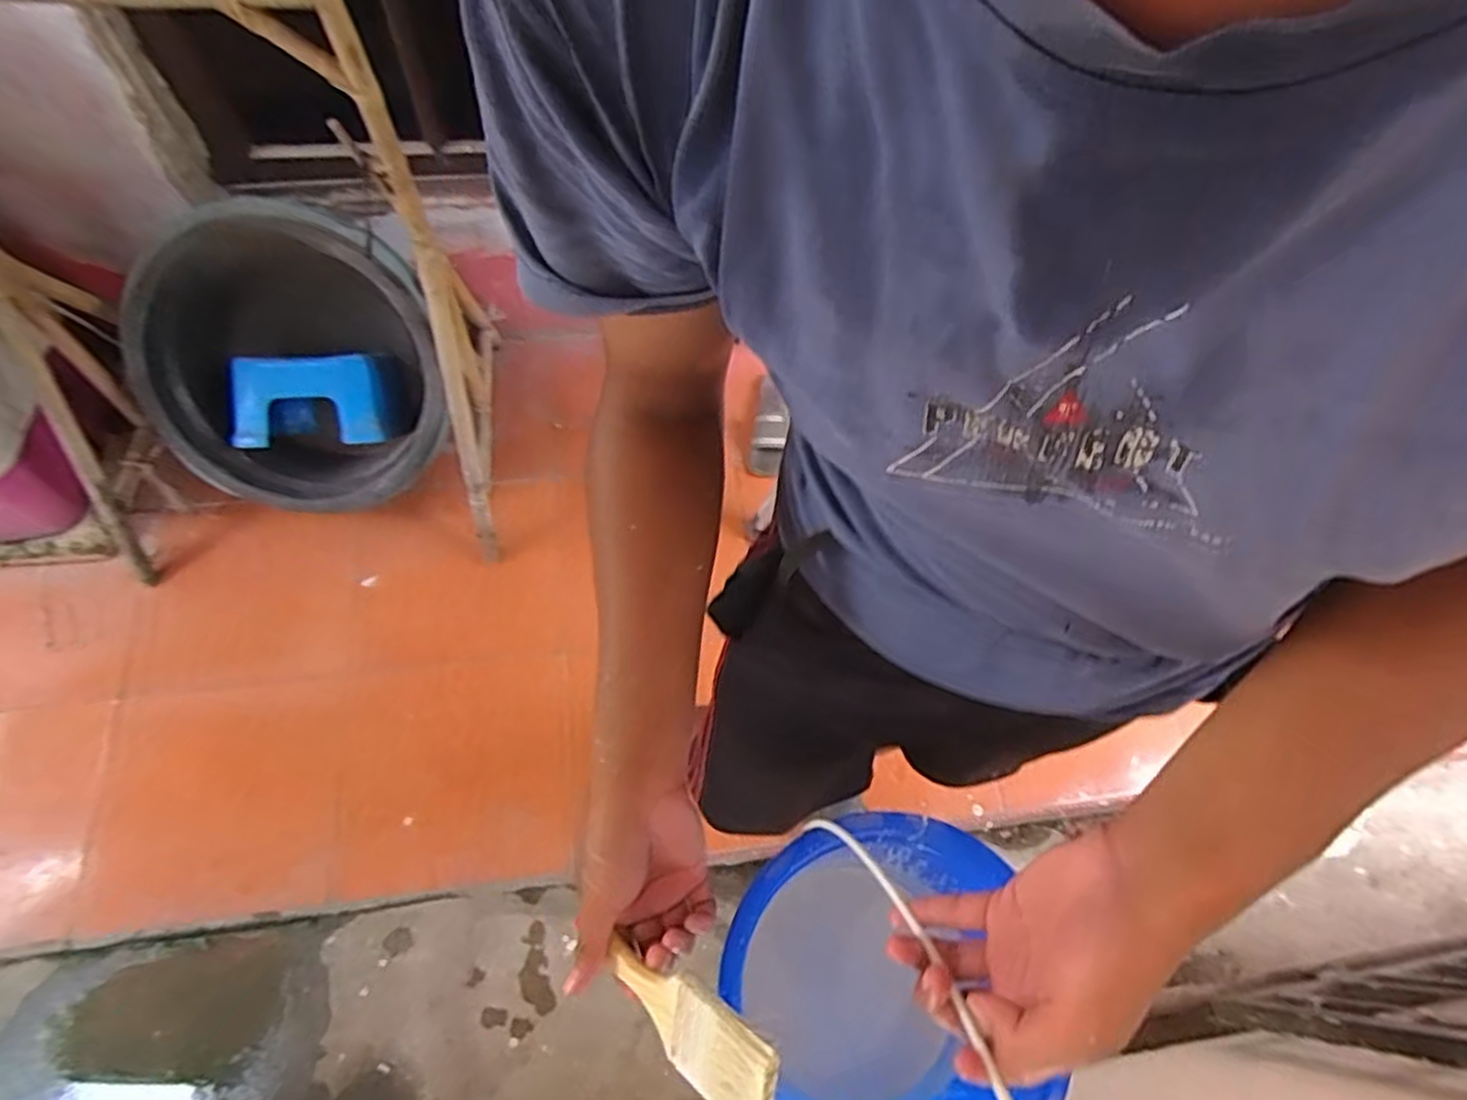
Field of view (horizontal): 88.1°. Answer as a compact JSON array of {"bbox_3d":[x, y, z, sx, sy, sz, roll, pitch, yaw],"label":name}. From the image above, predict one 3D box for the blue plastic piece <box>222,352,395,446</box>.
[{"bbox_3d":[-0.776,-0.275,1.413,0.271,0.132,0.166,-7,97,-18],"label":"blue plastic piece"}]

